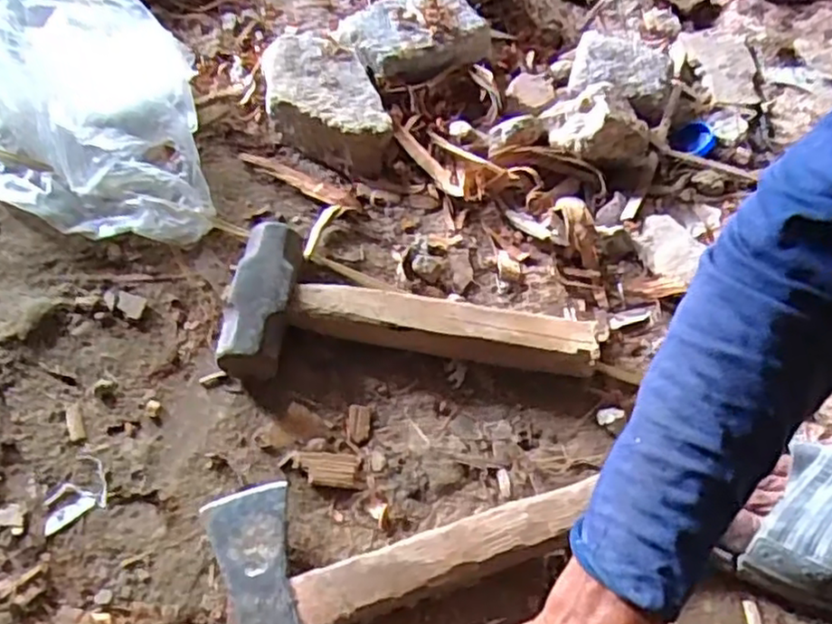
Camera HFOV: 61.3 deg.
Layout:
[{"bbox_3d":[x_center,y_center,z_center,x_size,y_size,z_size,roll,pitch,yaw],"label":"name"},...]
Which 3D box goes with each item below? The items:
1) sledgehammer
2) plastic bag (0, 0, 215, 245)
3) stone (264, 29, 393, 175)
[{"bbox_3d":[-0.002,-0.004,0.525,0.264,0.052,0.116,2,57,0],"label":"sledgehammer"},{"bbox_3d":[-0.291,-0.167,0.583,0.201,0.078,0.234,-10,58,-7],"label":"plastic bag"},{"bbox_3d":[-0.087,-0.198,0.658,0.098,0.044,0.167,-22,60,-14],"label":"stone"}]

